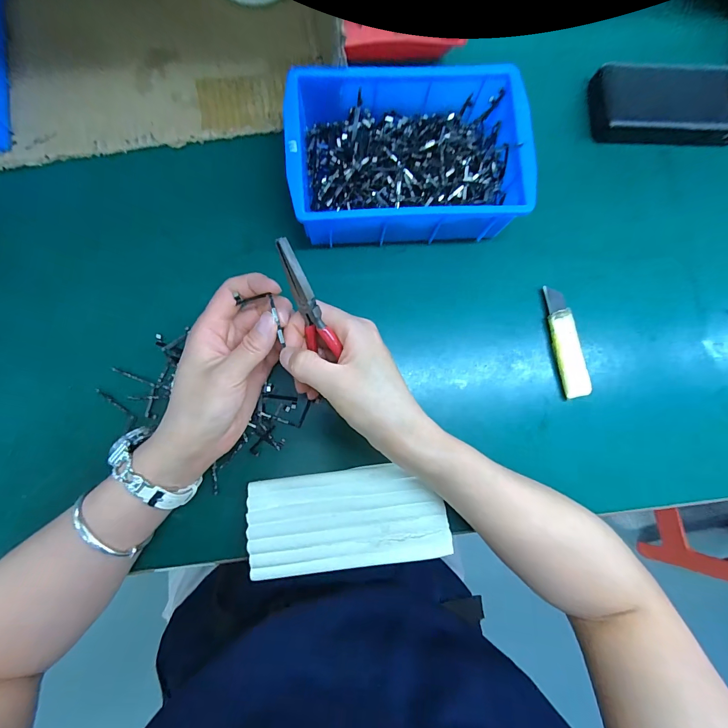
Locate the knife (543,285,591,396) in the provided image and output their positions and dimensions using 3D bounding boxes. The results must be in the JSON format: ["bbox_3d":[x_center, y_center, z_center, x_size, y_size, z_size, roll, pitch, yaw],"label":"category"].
[{"bbox_3d":[0.191,-0.021,0.351,0.026,0.010,0.103,-10,84,-4],"label":"knife"}]

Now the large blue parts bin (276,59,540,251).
[{"bbox_3d":[0.036,-0.182,0.335,0.198,0.066,0.134,-4,83,-4],"label":"large blue parts bin"}]

